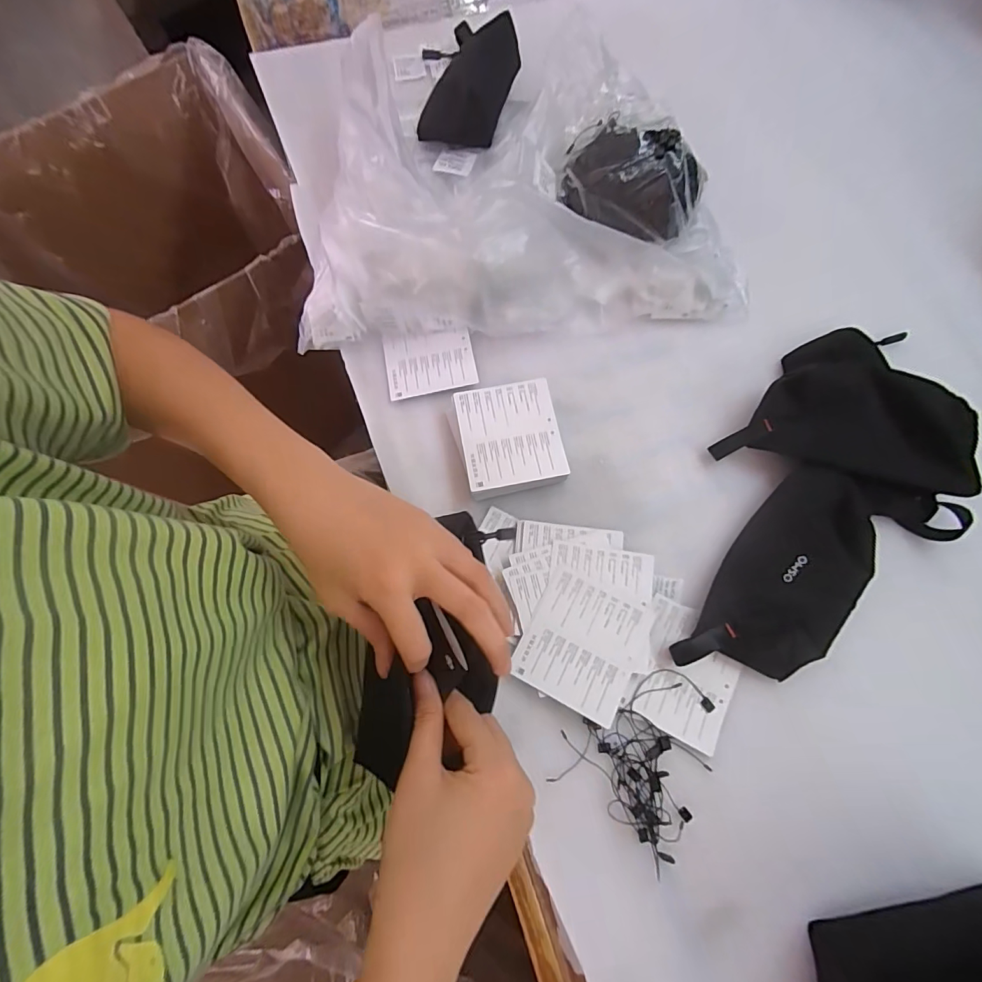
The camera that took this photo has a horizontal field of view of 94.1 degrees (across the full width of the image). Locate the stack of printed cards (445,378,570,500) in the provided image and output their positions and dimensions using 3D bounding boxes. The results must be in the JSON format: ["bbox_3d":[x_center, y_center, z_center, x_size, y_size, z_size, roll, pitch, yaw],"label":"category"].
[{"bbox_3d":[0.014,-0.049,0.430,0.095,0.026,0.101,-11,75,-3],"label":"stack of printed cards"}]

